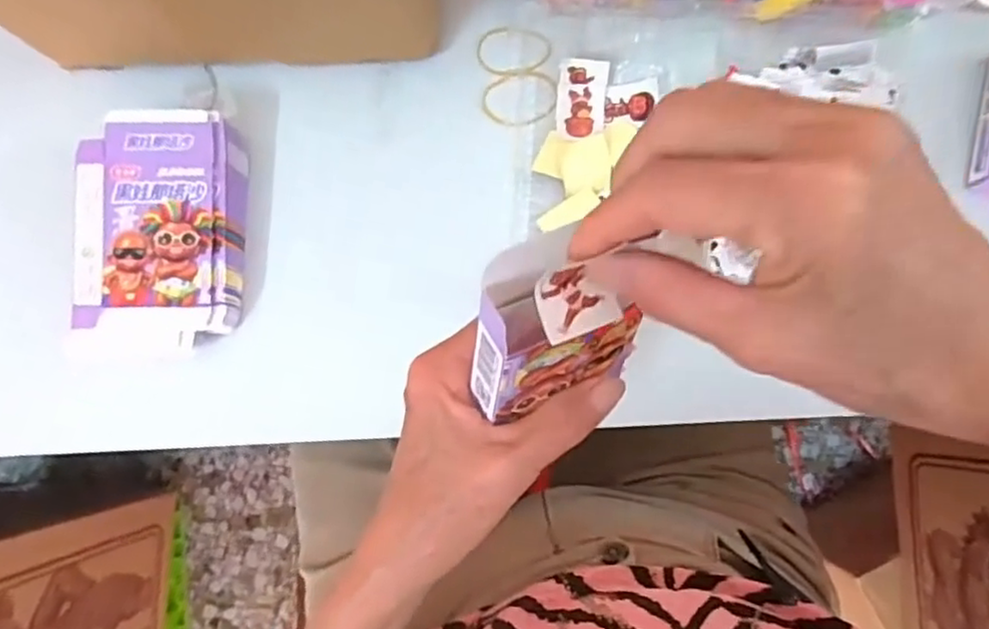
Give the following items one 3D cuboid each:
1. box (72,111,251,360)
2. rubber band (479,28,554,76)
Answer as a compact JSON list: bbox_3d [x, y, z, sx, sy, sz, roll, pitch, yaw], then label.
[{"bbox_3d":[-0.208,-0.048,0.419,0.092,0.040,0.145,-1,84,2],"label":"box"},{"bbox_3d":[0.013,-0.172,0.438,0.047,0.004,0.033,2,84,2],"label":"rubber band"}]

